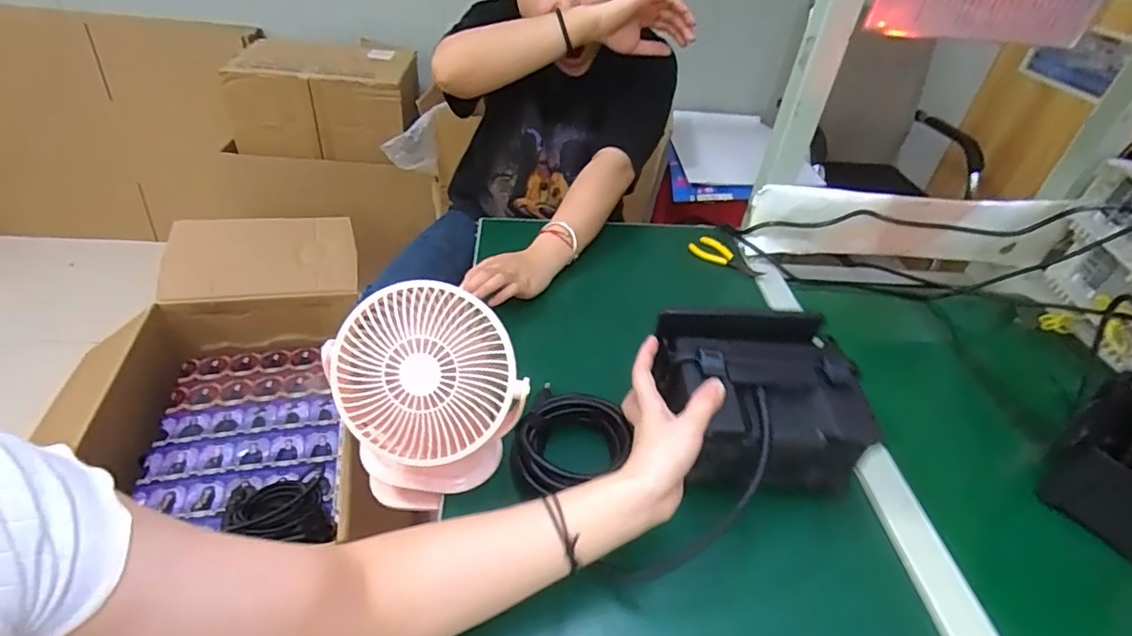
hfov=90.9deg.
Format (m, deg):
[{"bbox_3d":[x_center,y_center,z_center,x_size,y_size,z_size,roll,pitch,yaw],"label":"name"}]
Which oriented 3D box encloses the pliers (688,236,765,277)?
[{"bbox_3d":[0.240,-0.092,0.823,0.108,0.010,0.050,26,43,23],"label":"pliers"}]

